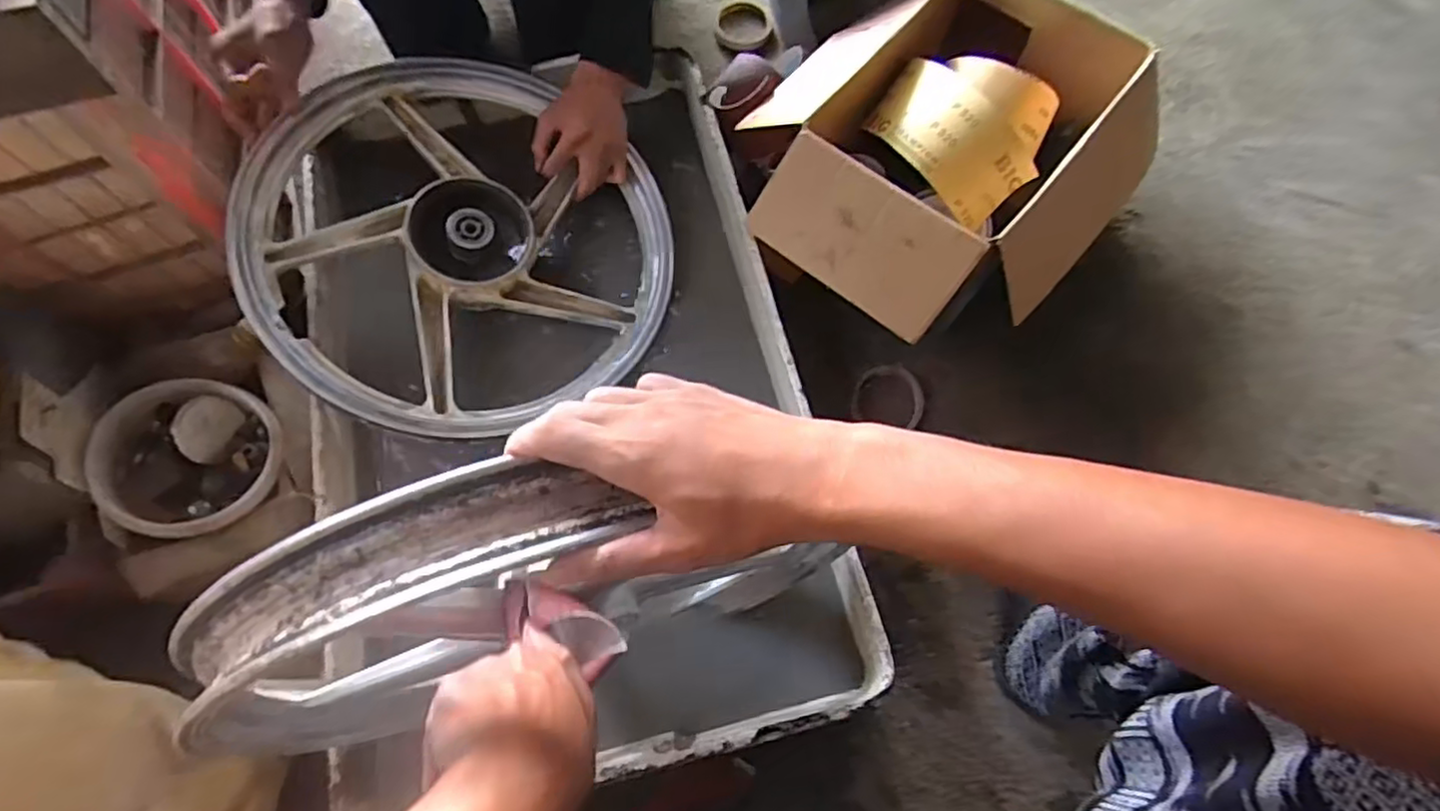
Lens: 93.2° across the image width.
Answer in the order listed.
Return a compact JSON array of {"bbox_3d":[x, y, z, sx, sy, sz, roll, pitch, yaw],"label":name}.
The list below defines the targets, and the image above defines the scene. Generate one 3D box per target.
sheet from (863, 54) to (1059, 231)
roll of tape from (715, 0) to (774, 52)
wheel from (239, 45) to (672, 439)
[{"bbox_3d":[0.264,-0.311,0.739,0.188,0.074,0.177,39,73,13],"label":"sheet"},{"bbox_3d":[0.033,-0.543,0.974,0.076,0.023,0.079,0,69,-1],"label":"roll of tape"},{"bbox_3d":[-0.279,-0.194,0.746,0.440,0.066,0.440,5,74,-16],"label":"wheel"}]

